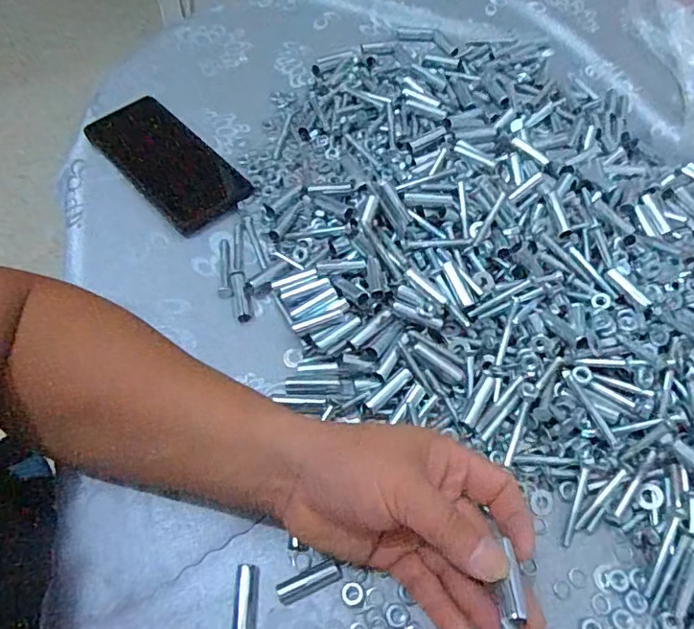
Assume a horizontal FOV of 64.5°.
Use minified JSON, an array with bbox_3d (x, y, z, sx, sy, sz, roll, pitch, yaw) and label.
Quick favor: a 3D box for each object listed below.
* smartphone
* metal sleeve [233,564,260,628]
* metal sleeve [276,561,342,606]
[{"bbox_3d":[-0.161,-0.139,0.498,0.072,0.014,0.157,-40,69,-22],"label":"smartphone"},{"bbox_3d":[-0.060,0.170,0.325,0.013,0.009,0.039,1,60,-2],"label":"metal sleeve"},{"bbox_3d":[-0.022,0.162,0.332,0.040,0.010,0.012,-19,63,-13],"label":"metal sleeve"}]

